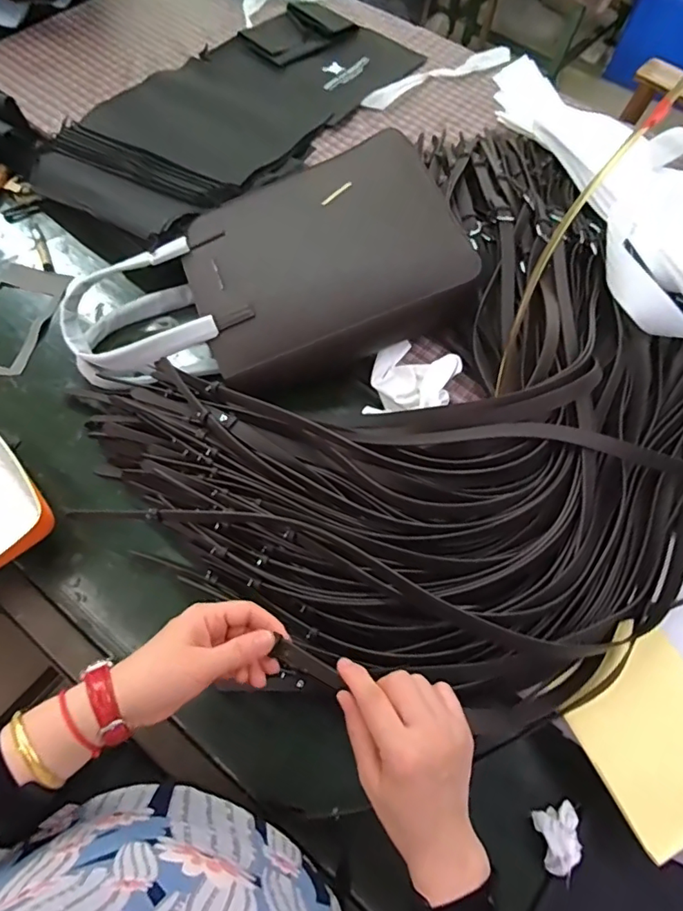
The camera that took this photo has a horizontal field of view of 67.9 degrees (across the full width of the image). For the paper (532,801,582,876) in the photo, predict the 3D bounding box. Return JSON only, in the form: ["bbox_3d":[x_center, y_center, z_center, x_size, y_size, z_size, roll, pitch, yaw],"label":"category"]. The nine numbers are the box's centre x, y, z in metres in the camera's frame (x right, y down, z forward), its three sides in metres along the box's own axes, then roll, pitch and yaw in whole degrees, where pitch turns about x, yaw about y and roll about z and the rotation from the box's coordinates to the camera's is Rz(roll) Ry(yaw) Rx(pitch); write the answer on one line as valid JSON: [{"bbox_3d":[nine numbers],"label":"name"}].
[{"bbox_3d":[0.231,0.401,0.528,0.045,0.023,0.056,-3,65,-5],"label":"paper"}]

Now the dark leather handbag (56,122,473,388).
[{"bbox_3d":[-0.115,-0.244,0.716,0.532,0.161,0.288,-18,68,-12],"label":"dark leather handbag"}]

